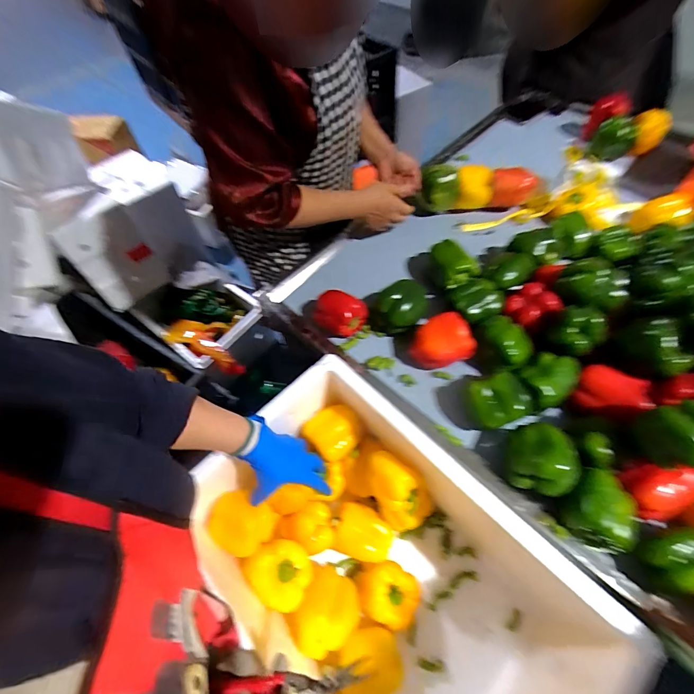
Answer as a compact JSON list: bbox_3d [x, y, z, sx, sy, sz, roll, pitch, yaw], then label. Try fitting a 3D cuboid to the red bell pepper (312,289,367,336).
[{"bbox_3d":[-0.015,-0.054,0.666,0.099,0.077,0.074,14,61,13],"label":"red bell pepper"}]

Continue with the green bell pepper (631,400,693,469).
[{"bbox_3d":[0.414,0.114,0.433,0.081,0.077,0.073,-7,59,0],"label":"green bell pepper"}]

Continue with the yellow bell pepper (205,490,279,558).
[{"bbox_3d":[-0.167,0.290,0.571,0.094,0.093,0.087,23,64,17],"label":"yellow bell pepper"}]

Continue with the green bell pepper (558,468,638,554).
[{"bbox_3d":[0.331,0.212,0.458,0.066,0.059,0.087,25,64,18],"label":"green bell pepper"}]

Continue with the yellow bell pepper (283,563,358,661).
[{"bbox_3d":[-0.029,0.404,0.540,0.098,0.089,0.113,24,64,18],"label":"yellow bell pepper"}]

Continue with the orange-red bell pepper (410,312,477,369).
[{"bbox_3d":[0.159,-0.003,0.604,0.093,0.075,0.083,-24,60,-9],"label":"orange-red bell pepper"}]

